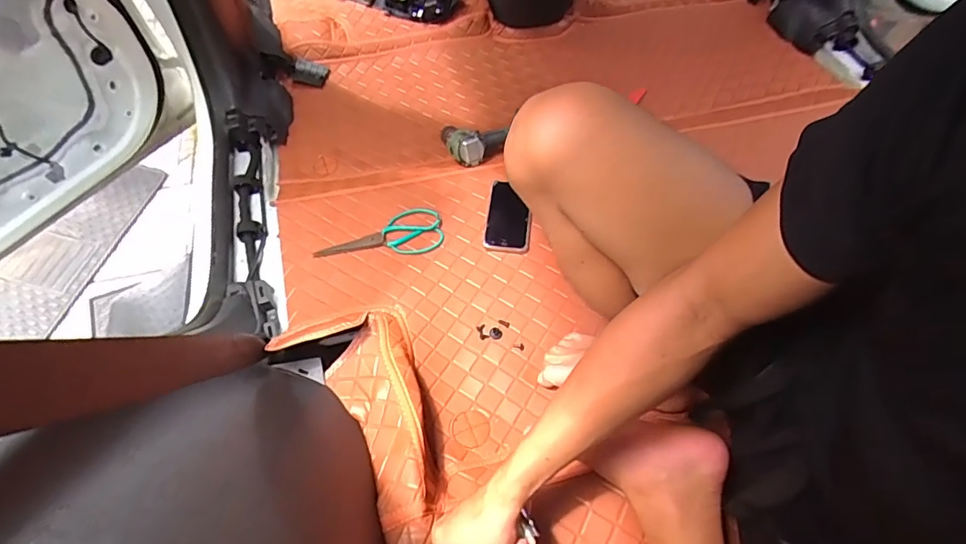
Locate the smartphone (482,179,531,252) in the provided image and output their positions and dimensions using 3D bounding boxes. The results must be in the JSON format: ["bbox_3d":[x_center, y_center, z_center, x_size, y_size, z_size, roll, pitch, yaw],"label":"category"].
[{"bbox_3d":[0.046,-0.100,0.889,0.085,0.015,0.133,3,68,15],"label":"smartphone"}]

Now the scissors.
[{"bbox_3d":[-0.181,-0.055,0.869,0.222,0.008,0.093,-17,62,-10],"label":"scissors"}]

